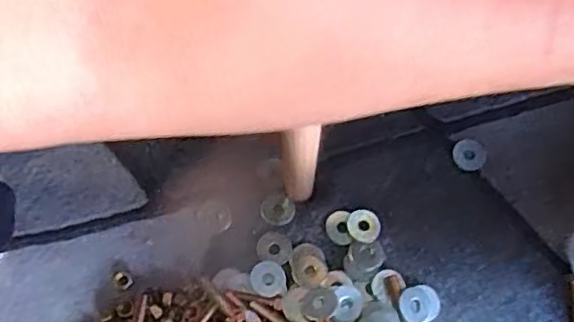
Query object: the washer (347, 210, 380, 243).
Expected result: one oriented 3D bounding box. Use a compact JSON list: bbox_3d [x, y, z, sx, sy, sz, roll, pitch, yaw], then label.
[{"bbox_3d":[0.055,0.047,0.438,0.023,0.004,0.024,0,69,0],"label":"washer"}]

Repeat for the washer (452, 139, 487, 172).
[{"bbox_3d":[0.138,-0.006,0.459,0.025,0.004,0.026,0,69,0],"label":"washer"}]

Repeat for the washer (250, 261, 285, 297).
[{"bbox_3d":[-0.013,0.082,0.421,0.024,0.004,0.026,2,58,-3],"label":"washer"}]

